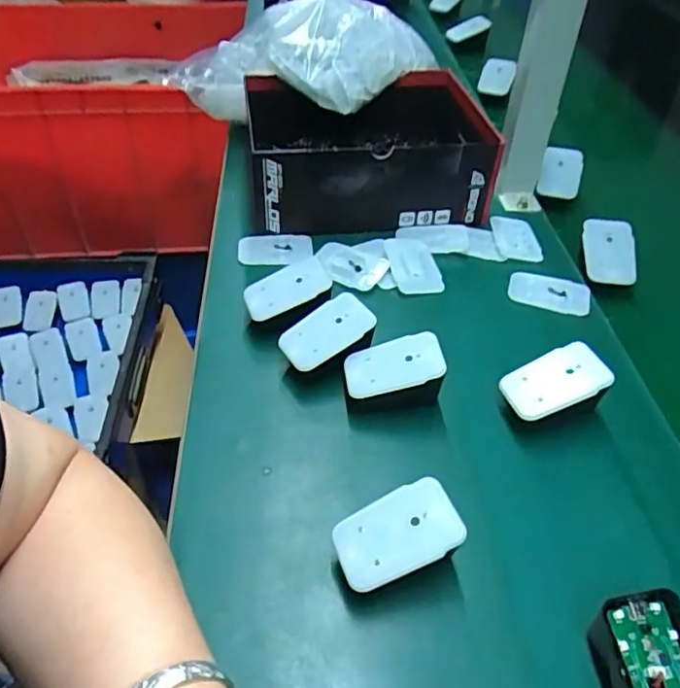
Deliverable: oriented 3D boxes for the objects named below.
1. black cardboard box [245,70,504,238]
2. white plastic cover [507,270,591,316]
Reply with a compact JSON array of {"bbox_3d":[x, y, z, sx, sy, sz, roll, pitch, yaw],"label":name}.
[{"bbox_3d":[0.029,-0.208,0.631,0.234,0.093,0.197,-3,43,-5],"label":"black cardboard box"},{"bbox_3d":[0.188,-0.046,0.528,0.070,0.008,0.041,13,44,12],"label":"white plastic cover"}]

